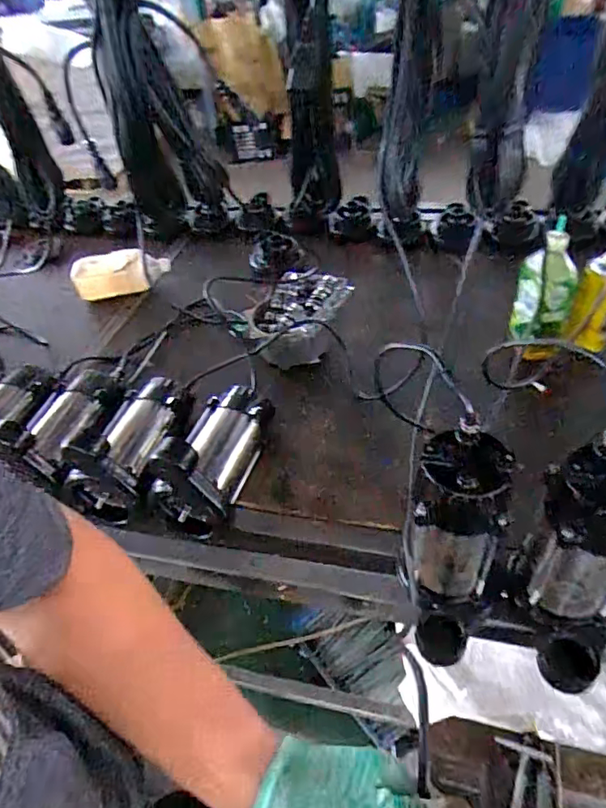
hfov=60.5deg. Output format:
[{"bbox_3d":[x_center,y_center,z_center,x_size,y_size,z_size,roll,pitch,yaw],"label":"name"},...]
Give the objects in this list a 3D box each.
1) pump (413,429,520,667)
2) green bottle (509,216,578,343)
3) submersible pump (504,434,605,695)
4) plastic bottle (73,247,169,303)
[{"bbox_3d":[0.159,0.164,0.569,0.099,0.251,0.133,16,50,22],"label":"pump"},{"bbox_3d":[0.403,-0.195,0.863,0.090,0.179,0.082,13,49,19],"label":"green bottle"},{"bbox_3d":[0.273,0.170,0.523,0.106,0.234,0.131,20,52,25],"label":"submersible pump"},{"bbox_3d":[-0.425,-0.300,1.203,0.226,0.089,0.062,0,46,8],"label":"plastic bottle"}]

